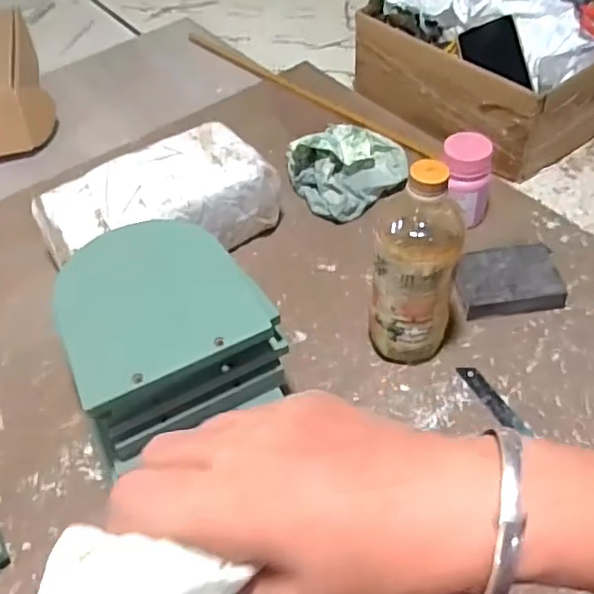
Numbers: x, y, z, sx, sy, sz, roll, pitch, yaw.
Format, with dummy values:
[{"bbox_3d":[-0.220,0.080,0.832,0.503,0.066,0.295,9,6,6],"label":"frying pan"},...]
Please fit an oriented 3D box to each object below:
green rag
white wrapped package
[{"bbox_3d":[0.068,-0.159,0.727,0.137,0.075,0.108,-21,50,-12],"label":"green rag"},{"bbox_3d":[-0.148,-0.090,0.669,0.244,0.109,0.117,-33,54,-21],"label":"white wrapped package"}]

